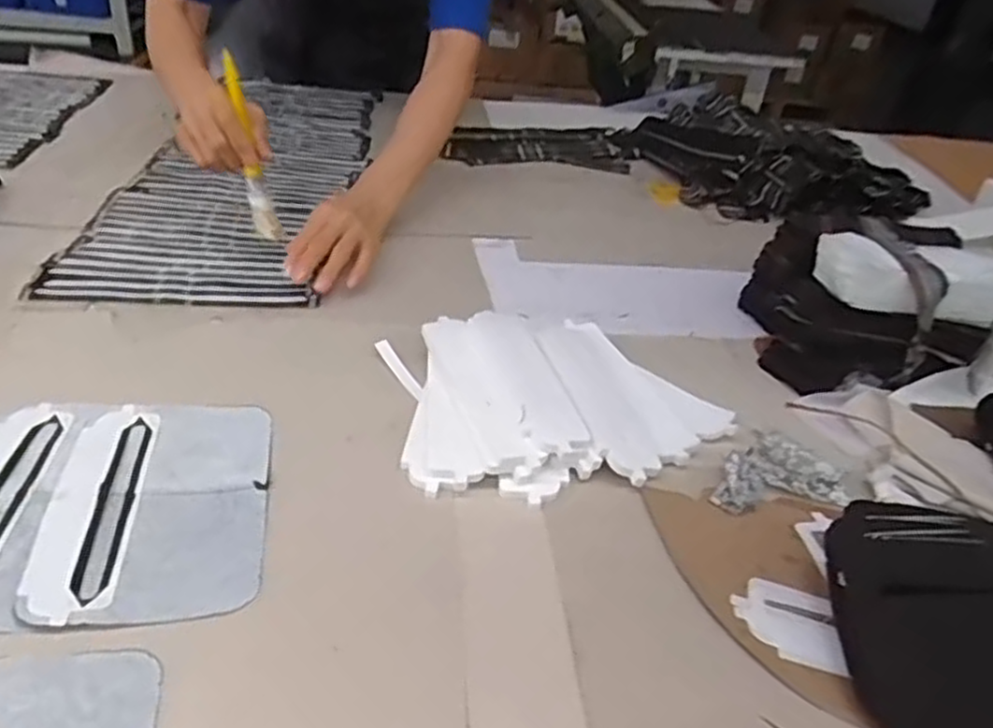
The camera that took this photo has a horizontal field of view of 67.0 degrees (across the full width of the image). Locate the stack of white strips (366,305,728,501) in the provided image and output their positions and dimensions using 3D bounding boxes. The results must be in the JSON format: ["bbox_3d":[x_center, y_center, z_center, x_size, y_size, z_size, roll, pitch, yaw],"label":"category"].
[{"bbox_3d":[0.044,0.016,0.604,0.246,0.032,0.206,-7,36,-19],"label":"stack of white strips"}]

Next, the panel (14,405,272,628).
[{"bbox_3d":[-0.216,0.087,0.487,0.126,0.005,0.188,-1,34,-12],"label":"panel"}]

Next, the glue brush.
[{"bbox_3d":[-0.242,-0.210,0.735,0.020,0.179,0.021,-21,21,-35],"label":"glue brush"}]

